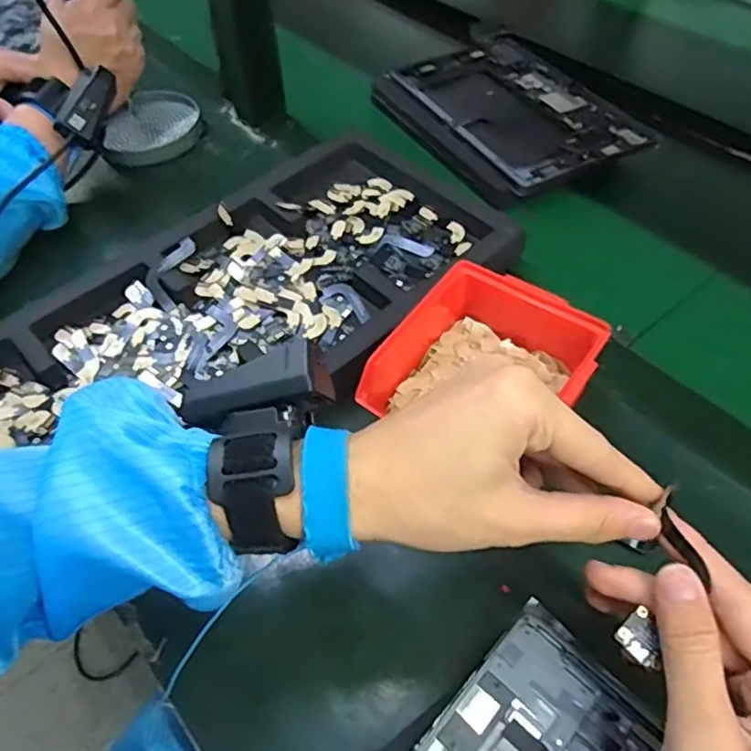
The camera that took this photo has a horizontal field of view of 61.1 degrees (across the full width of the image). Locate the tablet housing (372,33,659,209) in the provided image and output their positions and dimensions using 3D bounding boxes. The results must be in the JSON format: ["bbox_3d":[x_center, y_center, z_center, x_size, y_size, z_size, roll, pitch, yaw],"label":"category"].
[{"bbox_3d":[0.131,-0.279,0.672,0.204,0.021,0.259,-23,54,-16],"label":"tablet housing"}]

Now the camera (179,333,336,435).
[{"bbox_3d":[-0.058,0.007,0.308,0.070,0.021,0.030,-16,52,3],"label":"camera"}]

